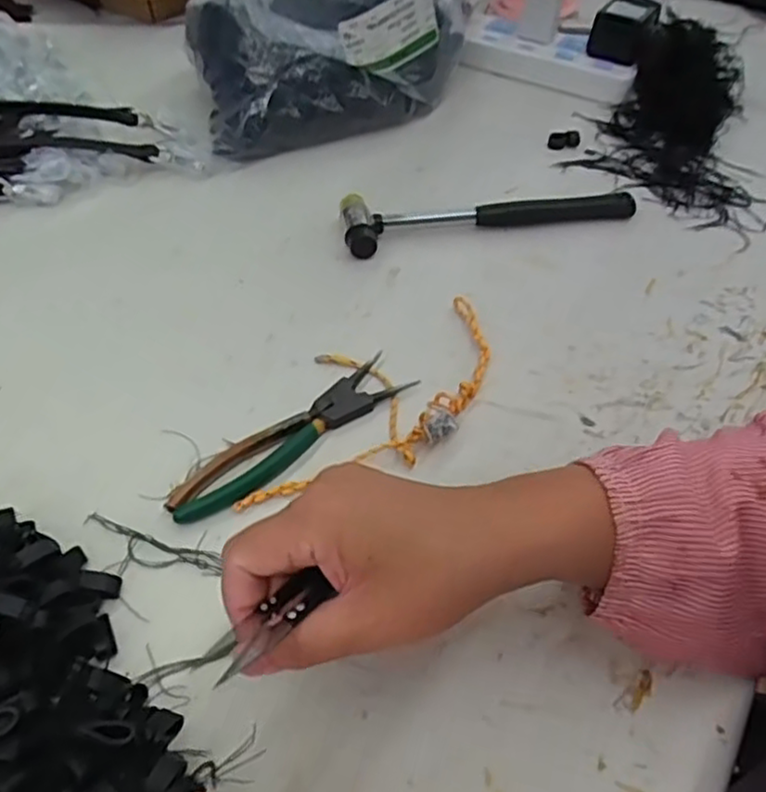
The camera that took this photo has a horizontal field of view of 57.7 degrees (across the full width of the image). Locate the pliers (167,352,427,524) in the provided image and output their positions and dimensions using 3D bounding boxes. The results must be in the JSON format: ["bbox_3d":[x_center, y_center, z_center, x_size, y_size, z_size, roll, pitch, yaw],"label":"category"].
[{"bbox_3d":[-0.054,0.023,0.411,0.159,0.011,0.036,-34,57,-28],"label":"pliers"}]

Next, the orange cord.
[{"bbox_3d":[-0.008,0.001,0.427,0.195,0.017,0.104,-20,52,-19],"label":"orange cord"}]

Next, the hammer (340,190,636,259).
[{"bbox_3d":[0.084,-0.151,0.557,0.235,0.021,0.056,-10,49,-11],"label":"hammer"}]

